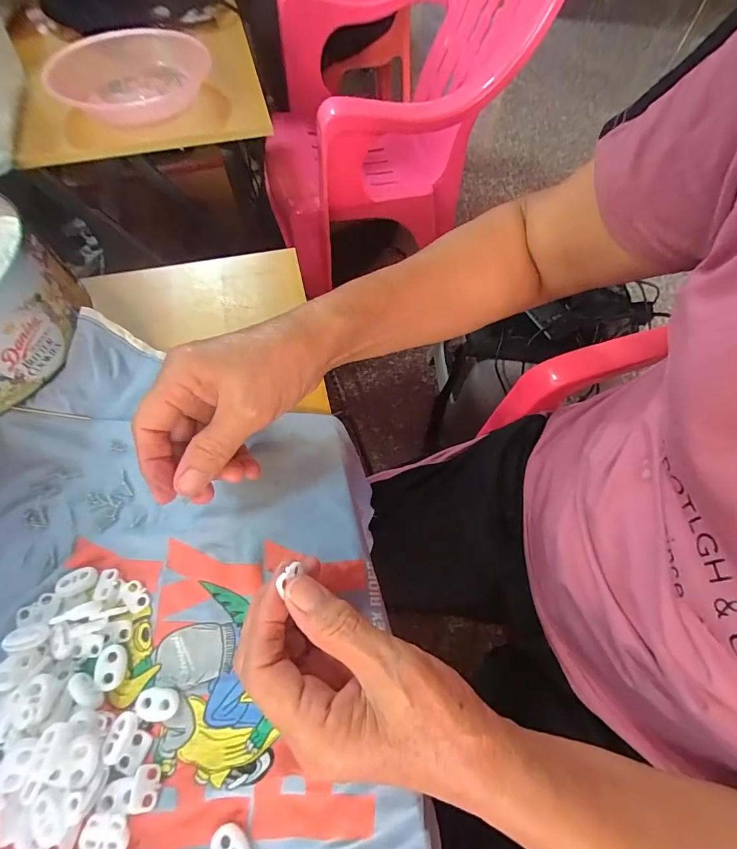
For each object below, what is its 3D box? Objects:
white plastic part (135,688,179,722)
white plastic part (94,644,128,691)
[{"bbox_3d":[-0.117,0.155,0.224,0.021,0.005,0.015,10,62,4],"label":"white plastic part"},{"bbox_3d":[-0.147,0.138,0.231,0.014,0.006,0.022,-6,62,-4],"label":"white plastic part"}]

